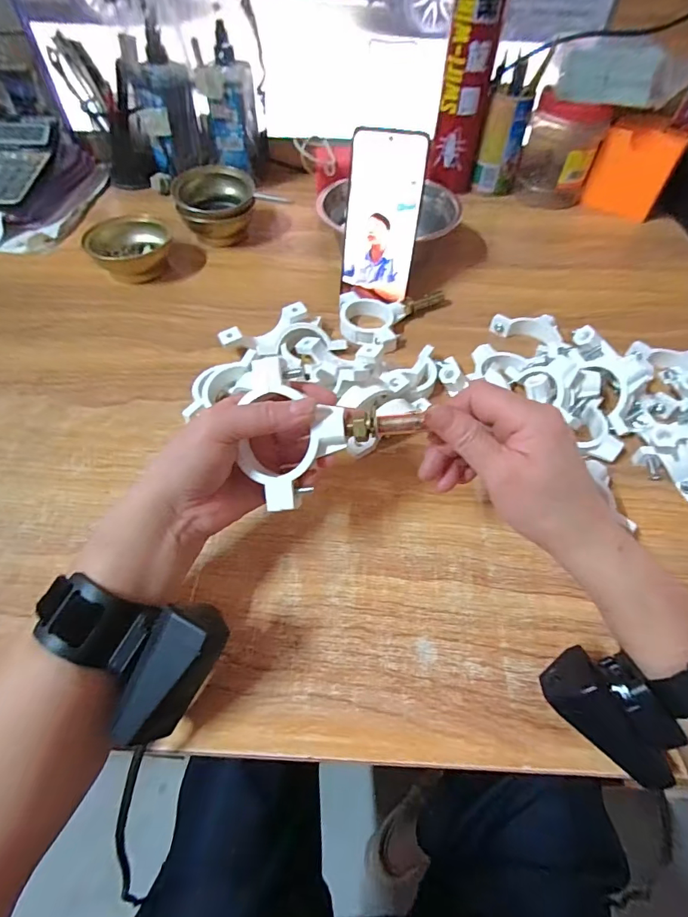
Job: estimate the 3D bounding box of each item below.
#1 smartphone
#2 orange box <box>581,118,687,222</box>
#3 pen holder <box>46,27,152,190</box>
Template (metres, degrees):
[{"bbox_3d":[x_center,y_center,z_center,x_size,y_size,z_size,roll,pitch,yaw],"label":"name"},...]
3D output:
[{"bbox_3d":[0.039,-0.246,0.452,0.075,0.150,0.005,10,31,6],"label":"smartphone"},{"bbox_3d":[0.416,-0.414,0.628,0.100,0.103,0.085,30,59,20],"label":"orange box"},{"bbox_3d":[-0.336,-0.481,0.624,0.083,0.151,0.089,-19,56,-14],"label":"pen holder"}]

